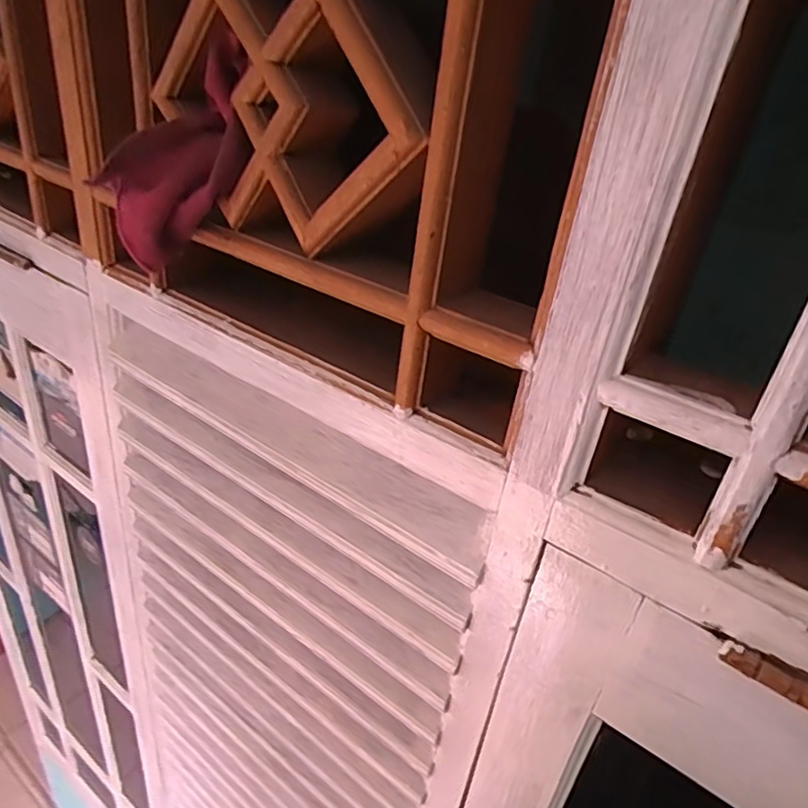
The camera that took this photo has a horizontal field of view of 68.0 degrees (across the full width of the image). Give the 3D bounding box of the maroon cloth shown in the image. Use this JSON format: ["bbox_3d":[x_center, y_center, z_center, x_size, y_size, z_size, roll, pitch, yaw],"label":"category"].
[{"bbox_3d":[-0.149,-0.164,0.396,0.065,0.159,0.058,26,14,-41],"label":"maroon cloth"}]

